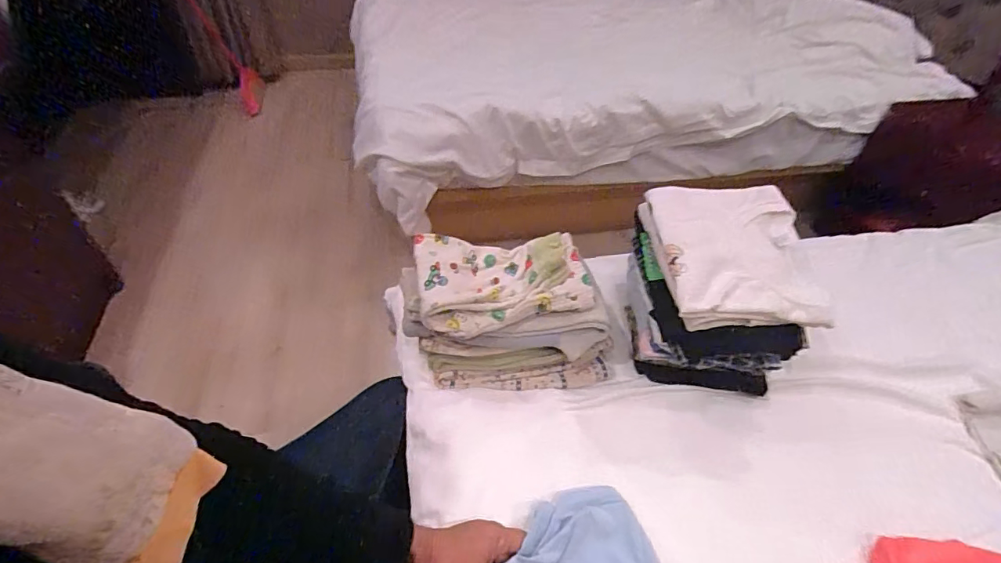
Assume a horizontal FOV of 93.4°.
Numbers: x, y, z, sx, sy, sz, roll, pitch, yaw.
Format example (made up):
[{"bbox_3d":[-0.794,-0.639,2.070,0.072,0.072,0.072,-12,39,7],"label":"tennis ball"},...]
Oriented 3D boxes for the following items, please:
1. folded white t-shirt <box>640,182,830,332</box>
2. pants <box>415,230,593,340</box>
[{"bbox_3d":[0.308,-0.040,0.636,0.206,0.061,0.219,4,45,0],"label":"folded white t-shirt"},{"bbox_3d":[0.003,-0.004,0.651,0.234,0.047,0.151,-6,46,-9],"label":"pants"}]

